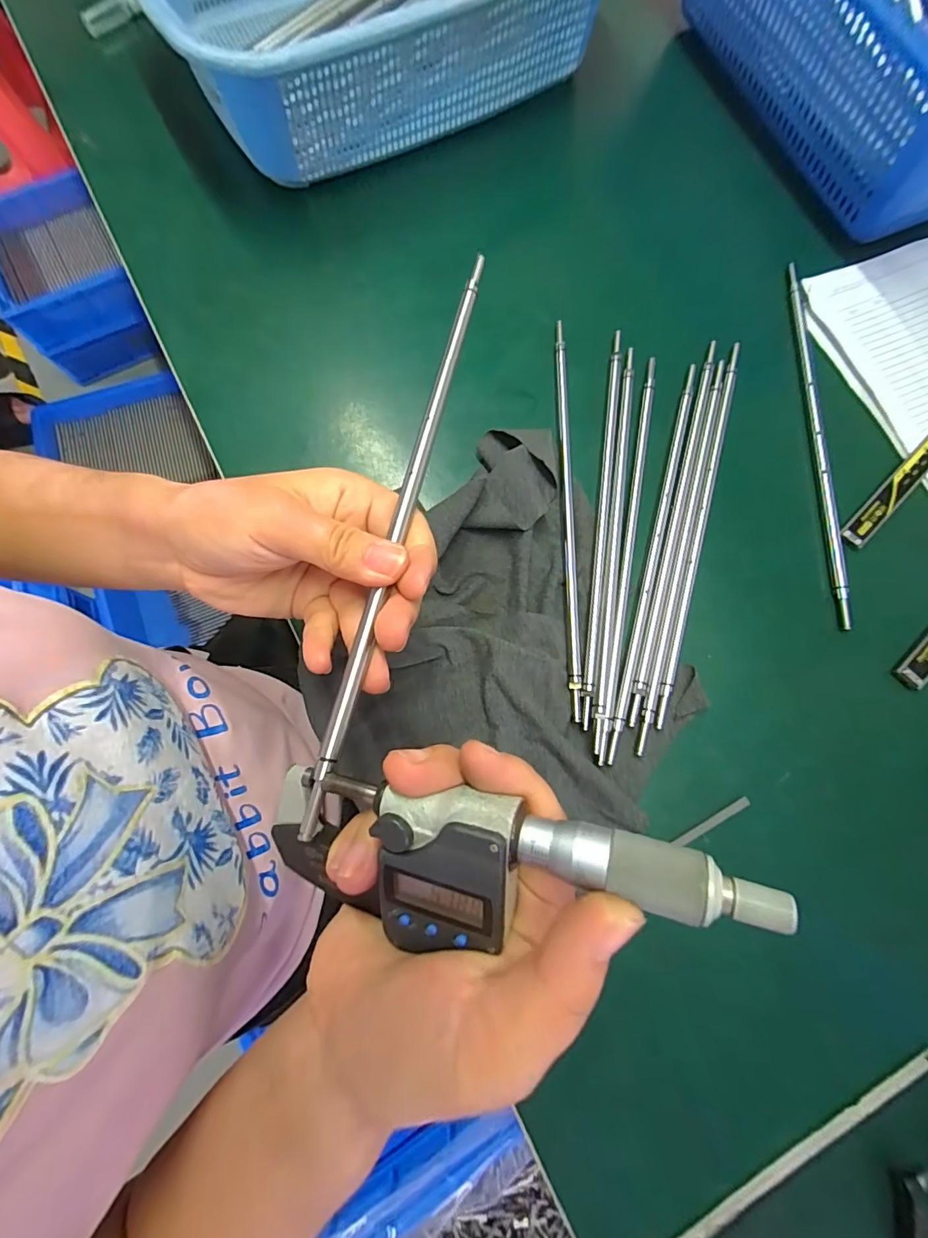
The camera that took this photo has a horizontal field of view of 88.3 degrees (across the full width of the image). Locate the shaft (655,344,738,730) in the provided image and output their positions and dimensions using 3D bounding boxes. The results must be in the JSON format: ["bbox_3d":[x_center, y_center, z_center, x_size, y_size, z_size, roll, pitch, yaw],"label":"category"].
[{"bbox_3d":[0.154,-0.062,0.312,0.009,0.004,0.267,16,78,3],"label":"shaft"}]

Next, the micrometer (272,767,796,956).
[{"bbox_3d":[0.004,0.076,0.145,0.158,0.026,0.047,-4,77,21],"label":"micrometer"}]

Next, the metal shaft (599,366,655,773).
[{"bbox_3d":[0.106,-0.048,0.305,0.008,0.011,0.270,12,78,2],"label":"metal shaft"}]

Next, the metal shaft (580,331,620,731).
[{"bbox_3d":[0.091,-0.068,0.311,0.009,0.011,0.271,8,78,1],"label":"metal shaft"}]

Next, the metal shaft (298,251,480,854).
[{"bbox_3d":[-0.024,-0.054,0.205,0.007,0.005,0.275,13,72,2],"label":"metal shaft"}]

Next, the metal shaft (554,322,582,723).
[{"bbox_3d":[0.068,-0.073,0.311,0.008,0.007,0.269,1,78,0],"label":"metal shaft"}]

